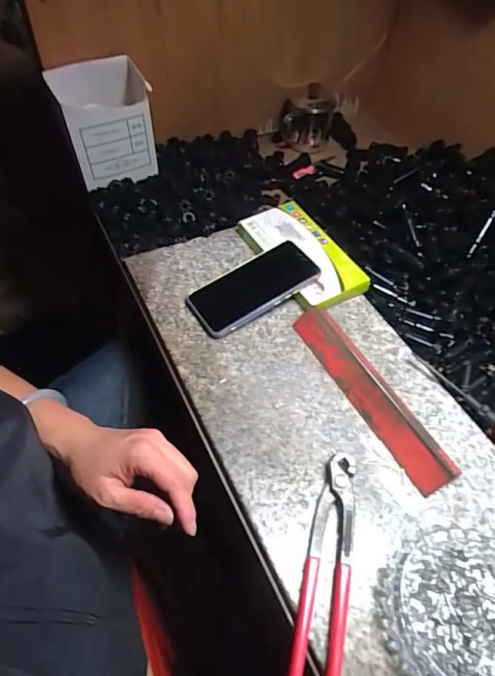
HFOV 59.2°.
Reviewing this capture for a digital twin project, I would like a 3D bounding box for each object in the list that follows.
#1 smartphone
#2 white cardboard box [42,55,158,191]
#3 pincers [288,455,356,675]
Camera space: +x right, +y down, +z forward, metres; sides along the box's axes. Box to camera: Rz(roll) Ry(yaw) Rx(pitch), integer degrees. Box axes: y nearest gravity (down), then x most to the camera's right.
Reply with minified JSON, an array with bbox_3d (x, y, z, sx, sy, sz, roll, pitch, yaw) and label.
[{"bbox_3d":[0.006,-0.064,0.542,0.158,0.015,0.080,-31,53,-14],"label":"smartphone"},{"bbox_3d":[-0.196,-0.298,0.616,0.115,0.146,0.070,-26,60,-20],"label":"white cardboard box"},{"bbox_3d":[0.067,0.195,0.365,0.038,0.018,0.198,13,54,6],"label":"pincers"}]

